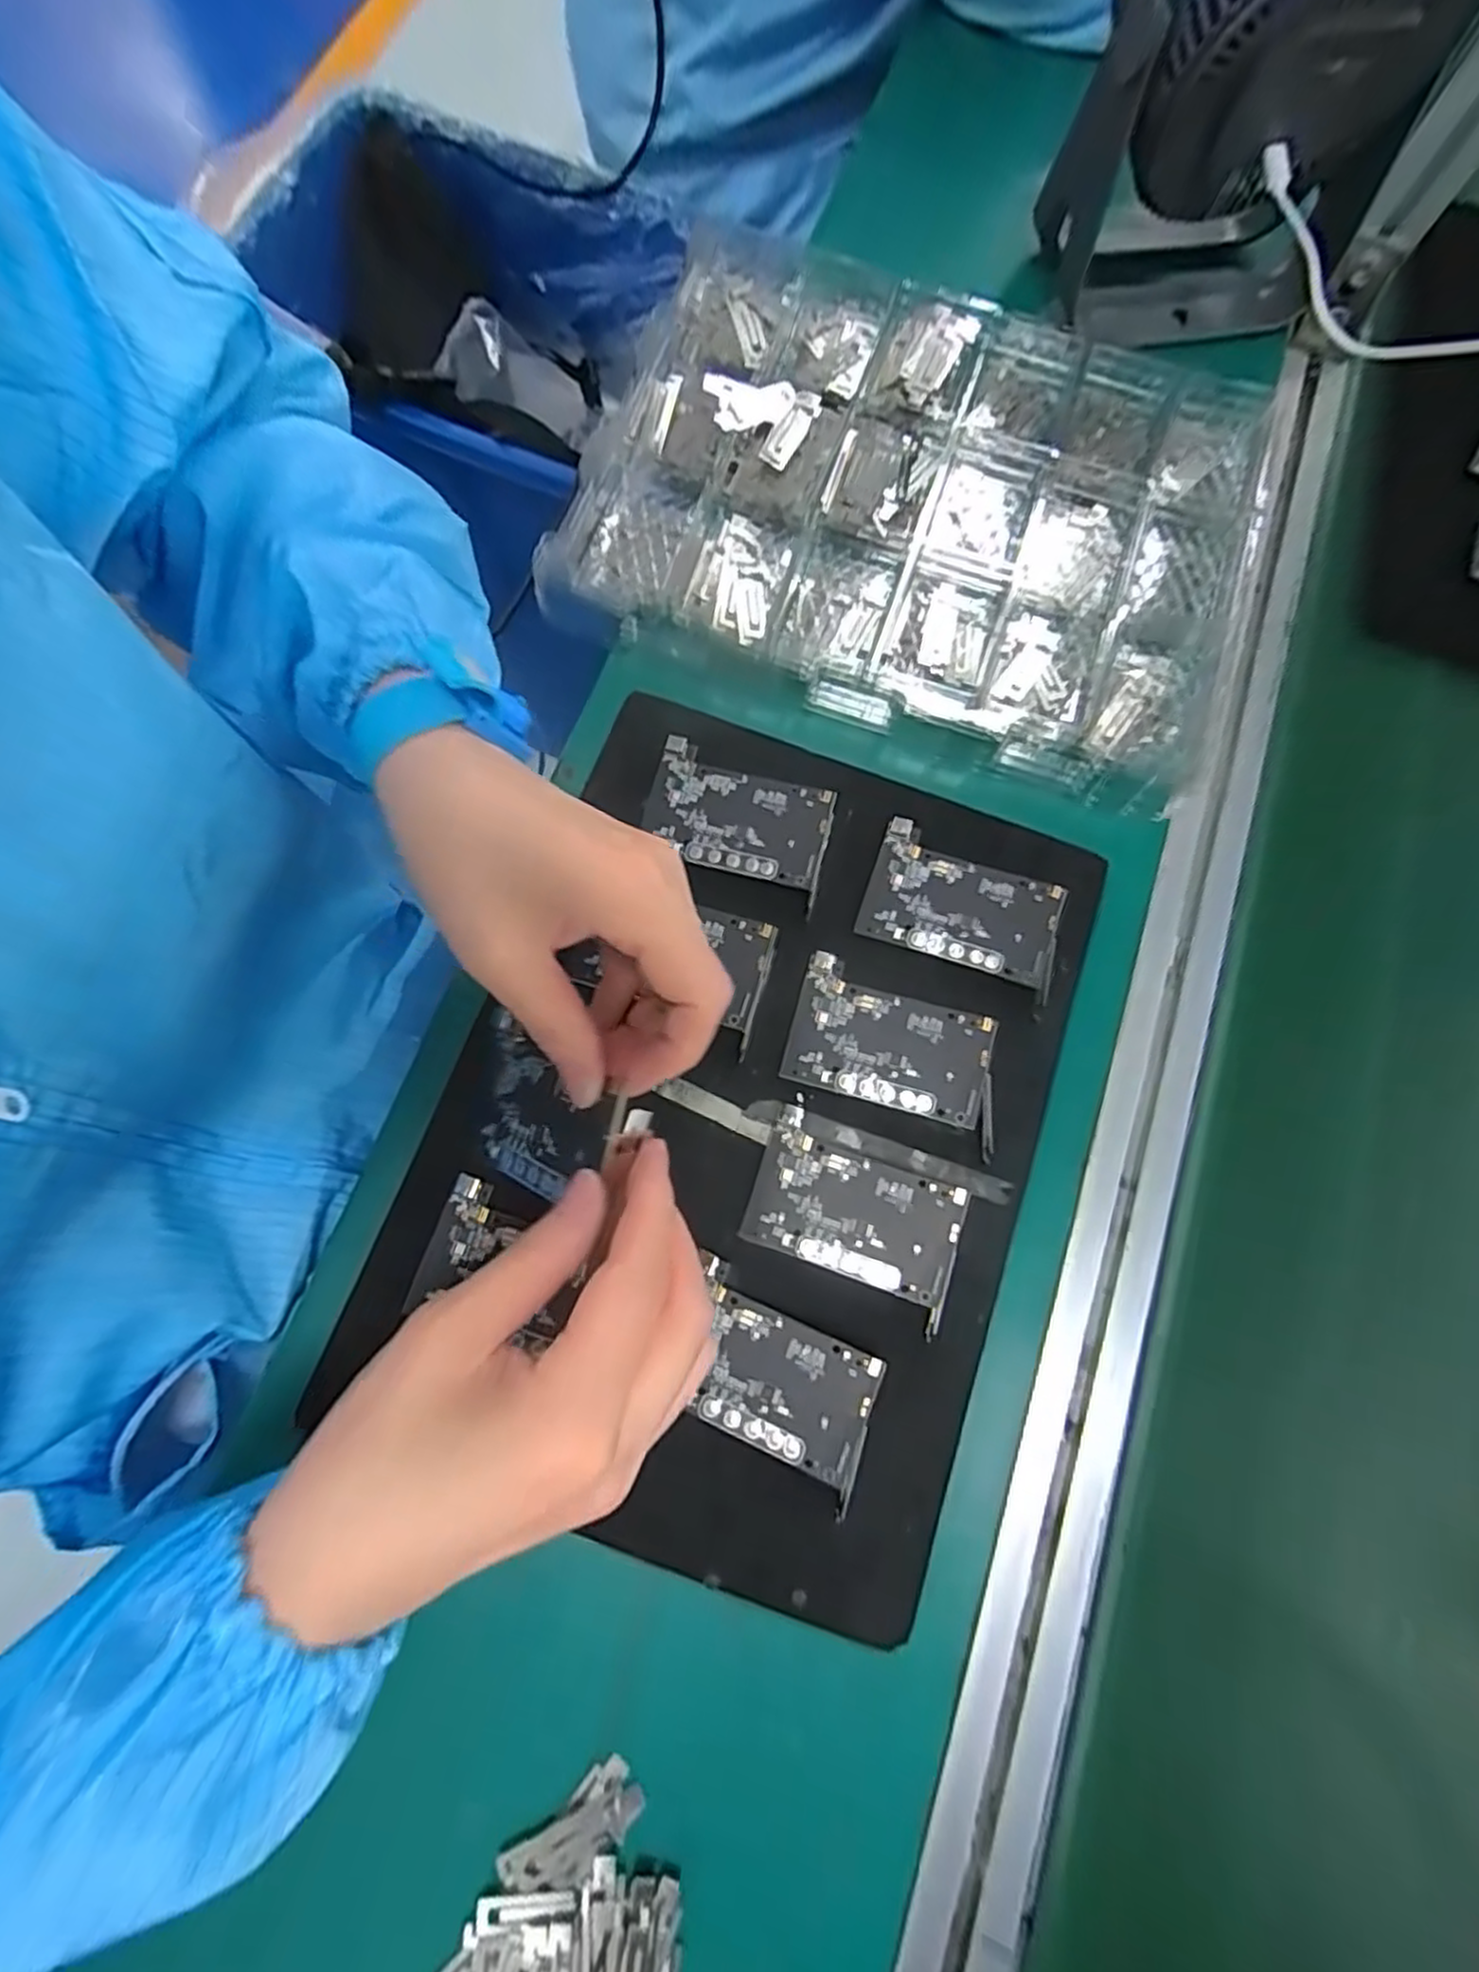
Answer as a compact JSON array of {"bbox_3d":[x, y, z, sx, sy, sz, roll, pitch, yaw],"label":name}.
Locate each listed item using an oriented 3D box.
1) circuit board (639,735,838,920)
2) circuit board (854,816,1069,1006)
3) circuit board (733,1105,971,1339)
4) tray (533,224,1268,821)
[{"bbox_3d":[-0.001,-0.077,0.354,0.090,0.012,0.051,23,75,2],"label":"circuit board"},{"bbox_3d":[0.103,-0.038,0.346,0.088,0.008,0.054,20,75,1],"label":"circuit board"},{"bbox_3d":[0.048,0.094,0.316,0.085,0.012,0.054,21,75,1],"label":"circuit board"},{"bbox_3d":[0.097,-0.256,0.409,0.342,0.033,0.250,20,75,1],"label":"tray"}]

